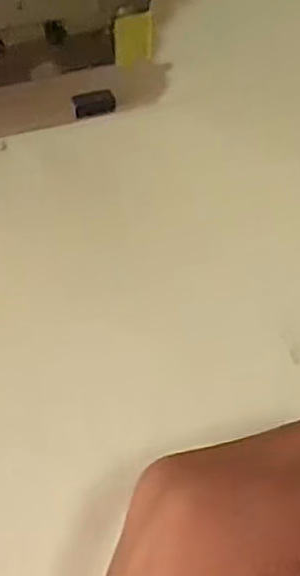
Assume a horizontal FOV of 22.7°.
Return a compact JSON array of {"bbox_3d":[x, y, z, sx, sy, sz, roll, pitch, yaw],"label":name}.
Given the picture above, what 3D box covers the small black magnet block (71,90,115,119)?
[{"bbox_3d":[-0.030,-0.099,0.403,0.024,0.013,0.009,-5,50,-8],"label":"small black magnet block"}]

